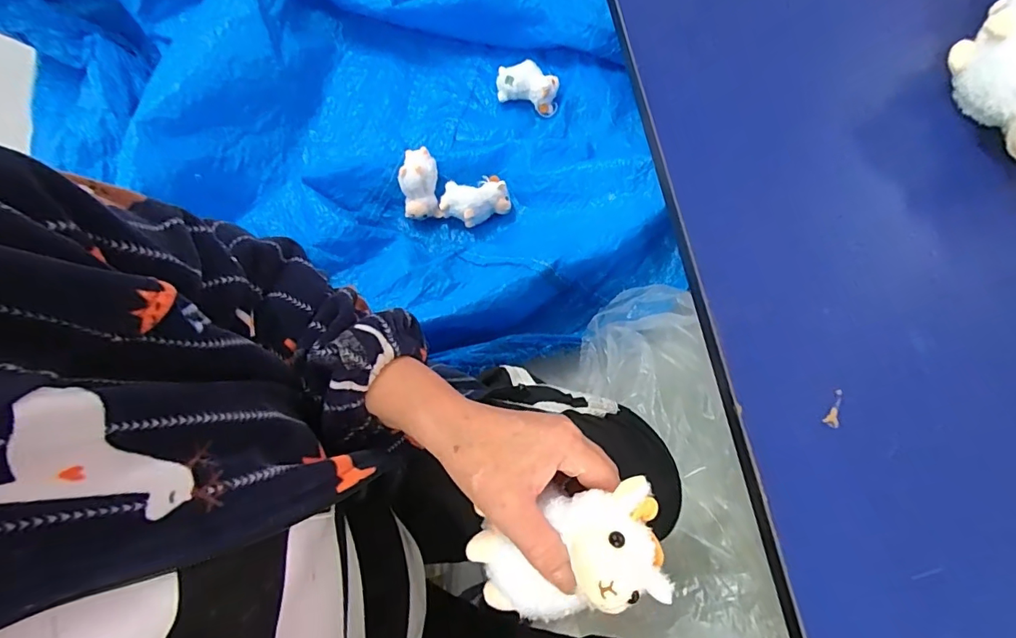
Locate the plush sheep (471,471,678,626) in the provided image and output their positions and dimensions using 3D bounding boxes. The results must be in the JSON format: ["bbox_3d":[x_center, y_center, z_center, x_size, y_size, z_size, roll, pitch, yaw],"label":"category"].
[{"bbox_3d":[0.032,0.127,0.261,0.102,0.055,0.061,-12,73,-2],"label":"plush sheep"}]

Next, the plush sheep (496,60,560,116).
[{"bbox_3d":[0.040,-0.465,0.975,0.124,0.056,0.065,19,75,7],"label":"plush sheep"}]

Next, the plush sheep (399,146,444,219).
[{"bbox_3d":[-0.160,-0.245,0.891,0.069,0.075,0.109,-7,73,-1],"label":"plush sheep"}]

